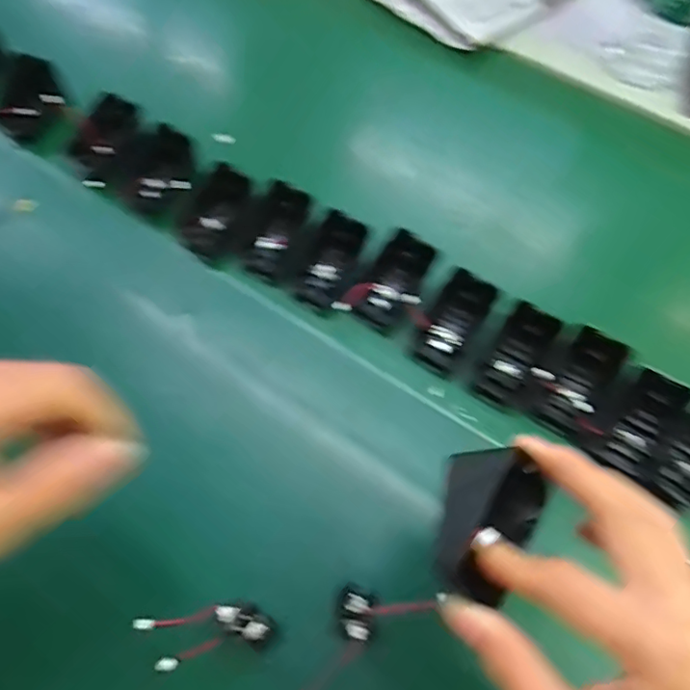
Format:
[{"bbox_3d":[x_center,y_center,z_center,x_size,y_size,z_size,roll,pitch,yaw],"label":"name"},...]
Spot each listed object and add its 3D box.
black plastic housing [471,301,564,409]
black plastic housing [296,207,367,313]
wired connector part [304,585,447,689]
[{"bbox_3d":[0.123,0.009,0.397,0.038,0.023,0.076,31,101,13],"label":"black plastic housing"},{"bbox_3d":[-0.011,-0.064,0.430,0.033,0.018,0.075,26,98,11],"label":"black plastic housing"},{"bbox_3d":[0.004,0.162,0.313,0.100,0.011,0.037,-33,69,-17],"label":"wired connector part"}]

